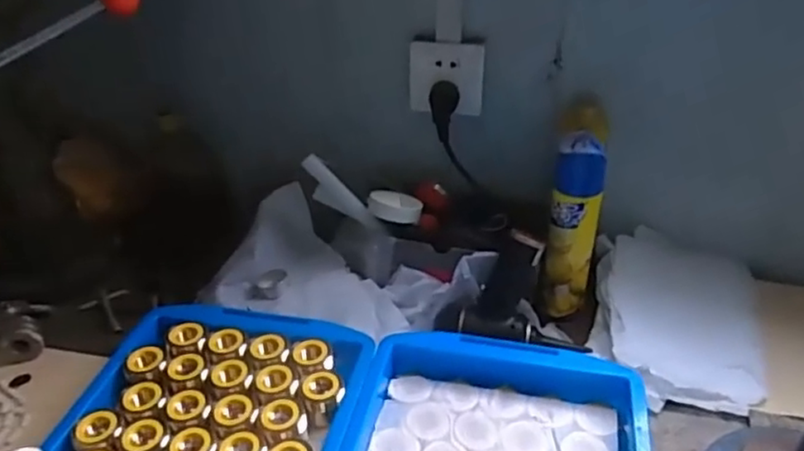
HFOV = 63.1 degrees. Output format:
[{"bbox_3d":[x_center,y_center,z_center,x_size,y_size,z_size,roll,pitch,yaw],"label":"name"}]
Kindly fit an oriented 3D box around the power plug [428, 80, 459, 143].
[{"bbox_3d":[0.049,-0.133,0.761,0.033,0.064,0.020,0,35,4],"label":"power plug"}]

